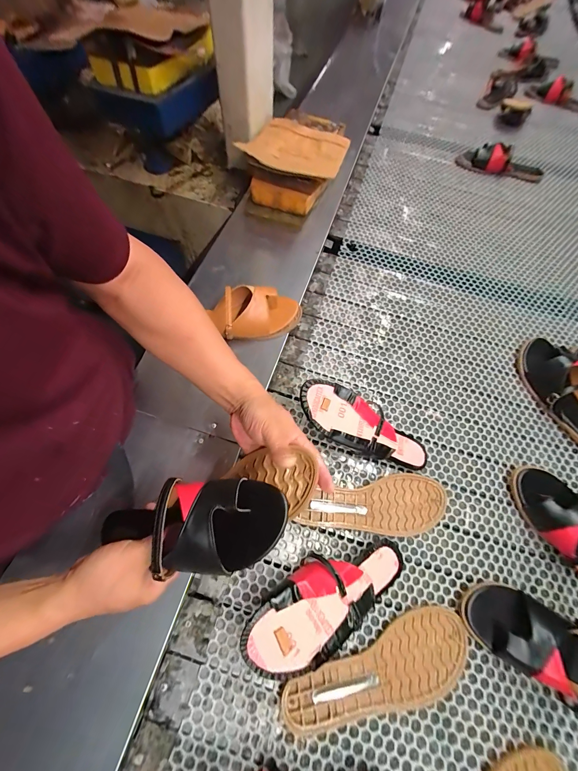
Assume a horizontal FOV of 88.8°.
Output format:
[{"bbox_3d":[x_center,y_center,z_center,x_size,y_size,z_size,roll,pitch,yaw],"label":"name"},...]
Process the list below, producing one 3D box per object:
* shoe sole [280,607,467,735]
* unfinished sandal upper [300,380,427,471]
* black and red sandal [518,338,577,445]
[{"bbox_3d":[0.122,0.380,0.386,0.255,0.016,0.080,-18,66,-11],"label":"shoe sole"},{"bbox_3d":[0.126,0.067,0.502,0.240,0.044,0.102,30,65,-10],"label":"unfinished sandal upper"},{"bbox_3d":[0.522,0.017,0.552,0.086,0.064,0.254,-13,66,-9],"label":"black and red sandal"}]

